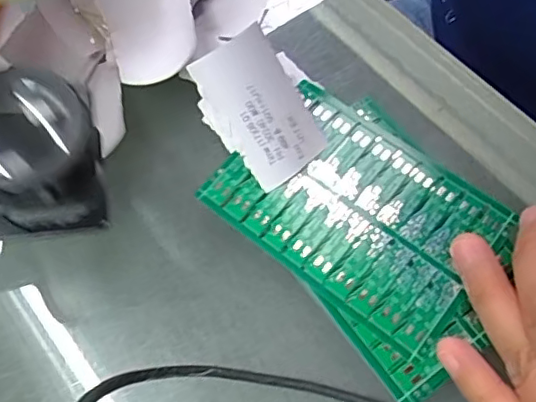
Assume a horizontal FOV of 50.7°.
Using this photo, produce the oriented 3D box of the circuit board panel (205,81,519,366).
[{"bbox_3d":[0.033,0.001,0.215,0.098,0.004,0.069,37,72,18],"label":"circuit board panel"}]

